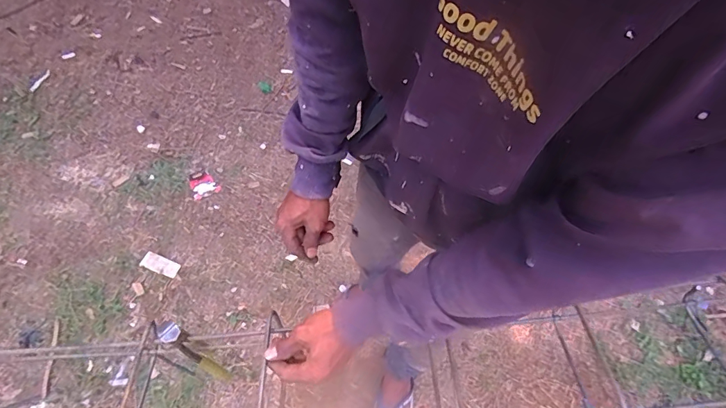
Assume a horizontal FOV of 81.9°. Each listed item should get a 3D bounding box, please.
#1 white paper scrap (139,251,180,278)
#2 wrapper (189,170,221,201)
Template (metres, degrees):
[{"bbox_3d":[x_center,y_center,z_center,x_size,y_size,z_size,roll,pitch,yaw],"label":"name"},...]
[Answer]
[{"bbox_3d":[-0.642,0.192,1.325,0.118,0.008,0.052,20,60,7],"label":"white paper scrap"},{"bbox_3d":[-0.575,-0.073,1.500,0.090,0.008,0.118,-27,65,-18],"label":"wrapper"}]

